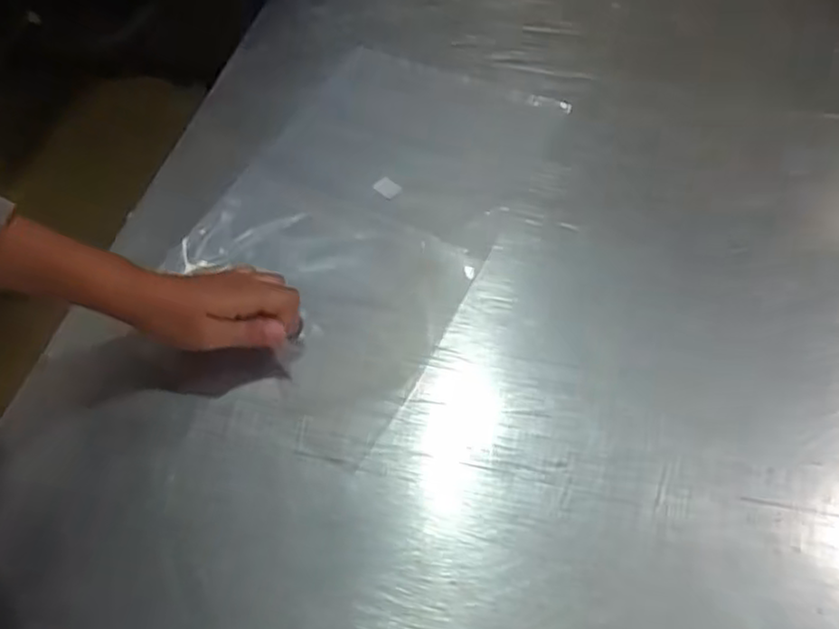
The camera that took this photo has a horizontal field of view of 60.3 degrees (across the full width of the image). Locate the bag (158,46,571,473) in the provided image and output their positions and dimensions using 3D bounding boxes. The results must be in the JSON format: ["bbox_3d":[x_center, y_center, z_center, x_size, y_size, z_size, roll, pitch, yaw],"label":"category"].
[{"bbox_3d":[-0.055,-0.087,0.616,0.235,0.015,0.391,21,60,17],"label":"bag"}]

